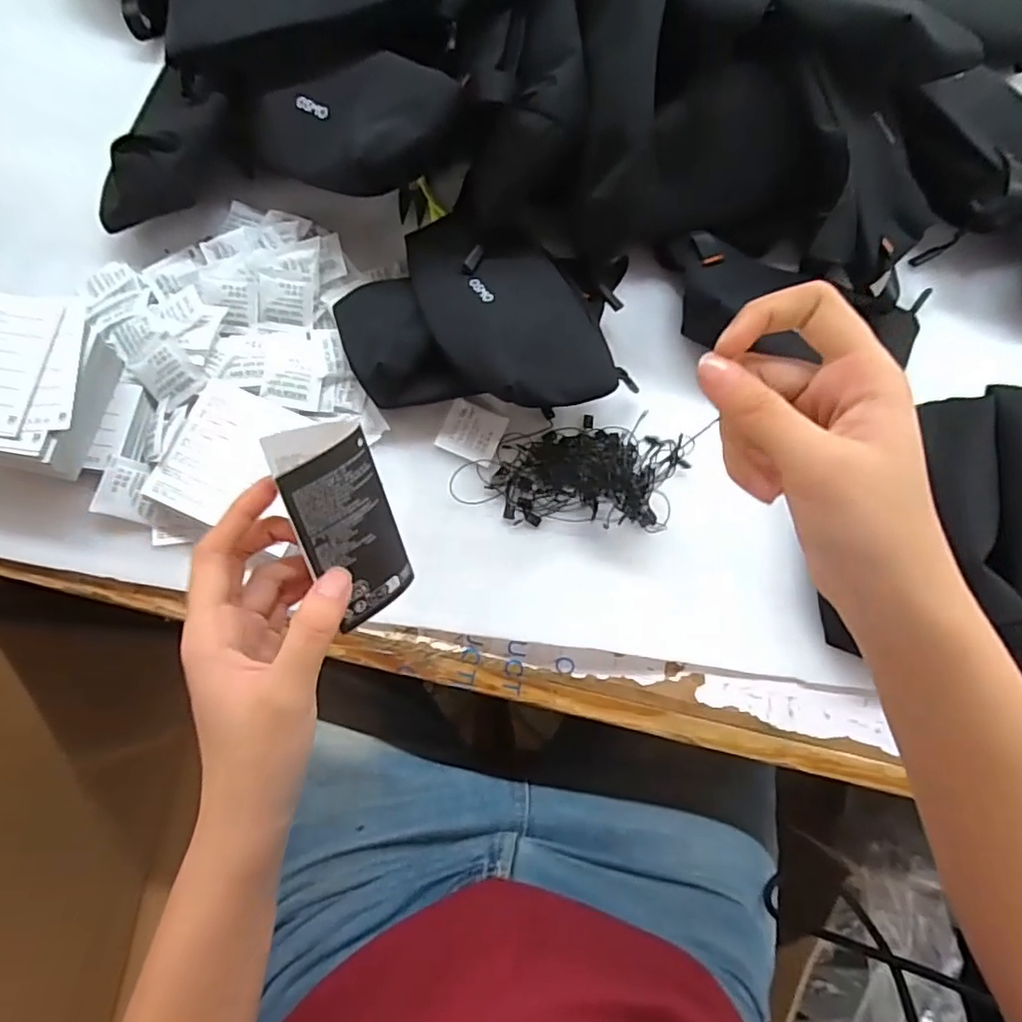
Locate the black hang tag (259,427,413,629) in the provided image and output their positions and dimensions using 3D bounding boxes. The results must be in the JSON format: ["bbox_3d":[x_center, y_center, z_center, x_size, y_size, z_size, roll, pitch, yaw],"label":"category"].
[{"bbox_3d":[-0.072,0.004,0.268,0.005,0.101,0.047,18,44,35],"label":"black hang tag"}]

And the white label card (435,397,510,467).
[{"bbox_3d":[-0.027,-0.056,0.423,0.042,0.004,0.039,25,76,3],"label":"white label card"}]

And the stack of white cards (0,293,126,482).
[{"bbox_3d":[-0.327,-0.089,0.389,0.137,0.053,0.117,14,76,1],"label":"stack of white cards"}]

